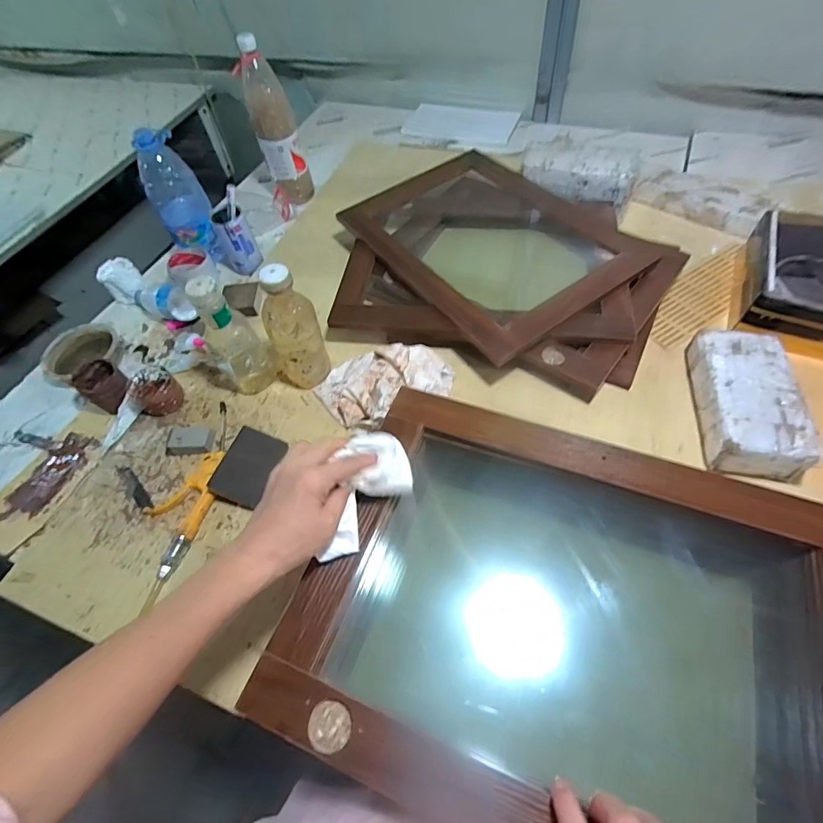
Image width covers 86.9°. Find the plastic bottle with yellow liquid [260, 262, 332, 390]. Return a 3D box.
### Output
[{"bbox_3d":[-0.177,-0.119,0.630,0.079,0.210,0.068,-27,58,-11],"label":"plastic bottle with yellow liquid"}]

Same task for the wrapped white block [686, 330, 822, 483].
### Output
[{"bbox_3d":[0.453,-0.016,0.595,0.112,0.068,0.220,4,57,9],"label":"wrapped white block"}]

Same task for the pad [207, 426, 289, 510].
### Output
[{"bbox_3d":[-0.231,0.077,0.616,0.004,0.071,0.102,1,61,50],"label":"pad"}]

